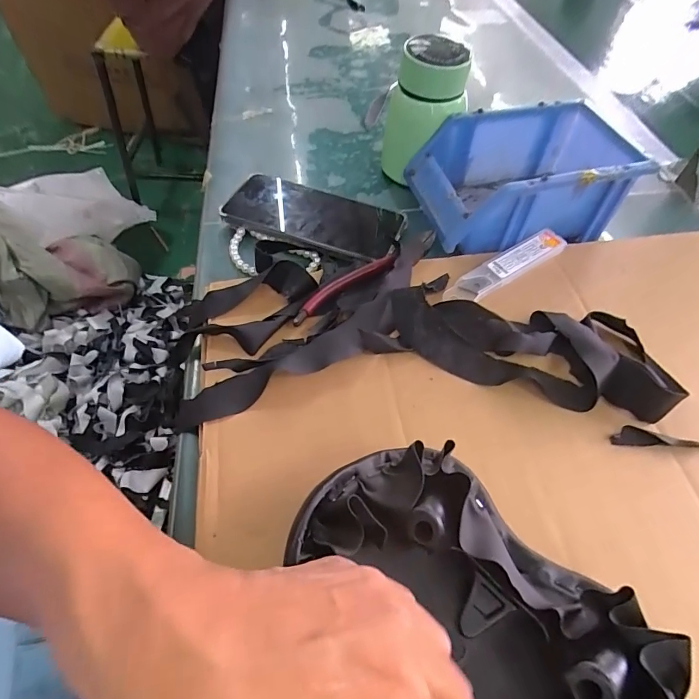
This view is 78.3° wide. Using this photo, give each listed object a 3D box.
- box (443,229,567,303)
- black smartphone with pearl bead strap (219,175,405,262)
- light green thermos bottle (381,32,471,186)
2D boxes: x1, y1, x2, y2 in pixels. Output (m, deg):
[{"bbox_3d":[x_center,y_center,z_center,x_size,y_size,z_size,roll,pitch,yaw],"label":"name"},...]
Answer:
[{"bbox_3d":[0.134,-0.070,0.362,0.122,0.013,0.025,-30,61,-20],"label":"box"},{"bbox_3d":[-0.034,-0.124,0.398,0.160,0.009,0.080,17,53,9],"label":"black smartphone with pearl bead strap"},{"bbox_3d":[0.073,-0.226,0.420,0.068,0.119,0.064,0,56,1],"label":"light green thermos bottle"}]

